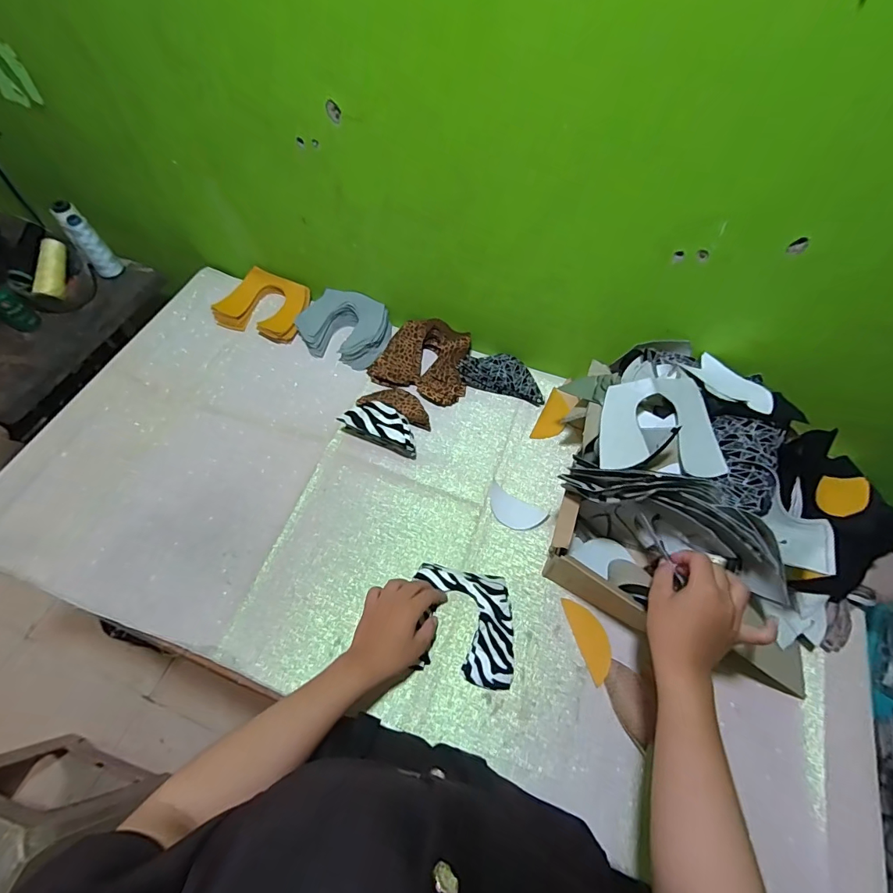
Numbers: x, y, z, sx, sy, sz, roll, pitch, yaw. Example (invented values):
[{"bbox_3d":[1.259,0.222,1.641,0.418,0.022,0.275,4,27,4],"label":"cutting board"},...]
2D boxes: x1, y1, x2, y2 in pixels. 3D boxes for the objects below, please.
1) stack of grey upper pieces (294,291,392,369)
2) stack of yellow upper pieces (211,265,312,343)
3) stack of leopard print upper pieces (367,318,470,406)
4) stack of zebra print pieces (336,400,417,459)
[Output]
[{"bbox_3d":[-0.184,-0.214,0.795,0.166,0.051,0.121,18,61,8],"label":"stack of grey upper pieces"},{"bbox_3d":[-0.344,-0.266,0.829,0.170,0.039,0.134,18,61,8],"label":"stack of yellow upper pieces"},{"bbox_3d":[-0.037,-0.153,0.764,0.164,0.054,0.136,21,62,10],"label":"stack of leopard print upper pieces"},{"bbox_3d":[-0.100,-0.030,0.690,0.127,0.053,0.054,25,63,12],"label":"stack of zebra print pieces"}]

